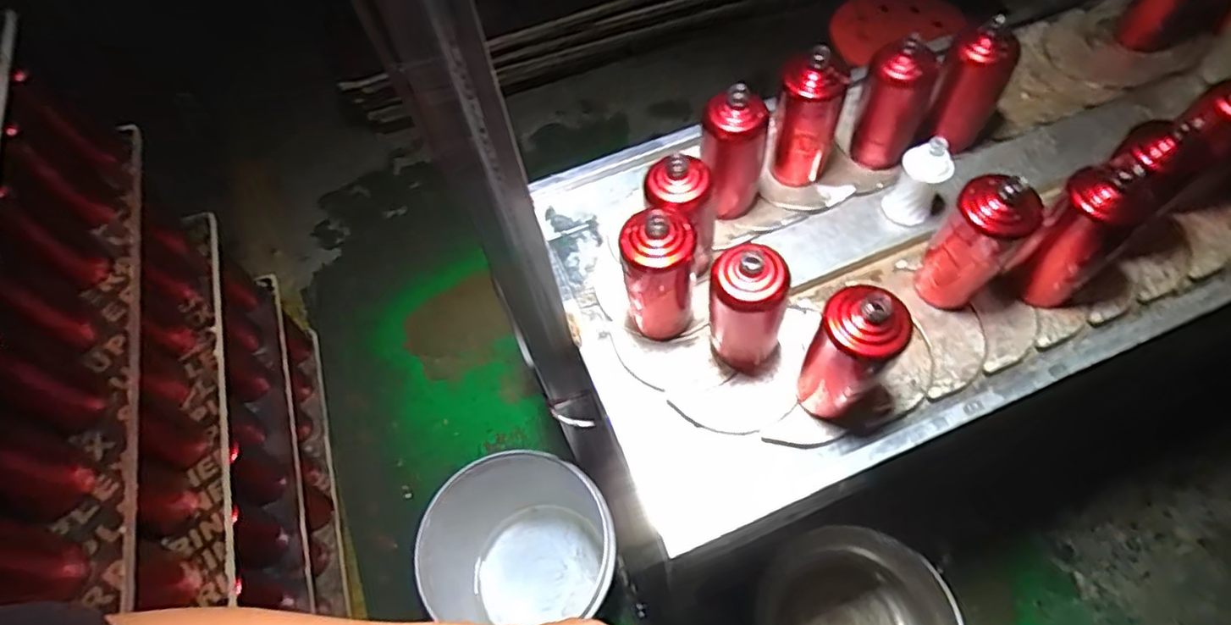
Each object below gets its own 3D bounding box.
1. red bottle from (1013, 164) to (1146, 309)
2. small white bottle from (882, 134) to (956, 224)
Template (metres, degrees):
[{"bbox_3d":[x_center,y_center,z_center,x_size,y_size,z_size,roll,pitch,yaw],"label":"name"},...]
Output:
[{"bbox_3d":[0.522,-0.080,0.750,0.076,0.208,0.080,-35,62,-23],"label":"red bottle"},{"bbox_3d":[0.384,-0.169,0.824,0.059,0.131,0.051,25,58,16],"label":"small white bottle"}]

